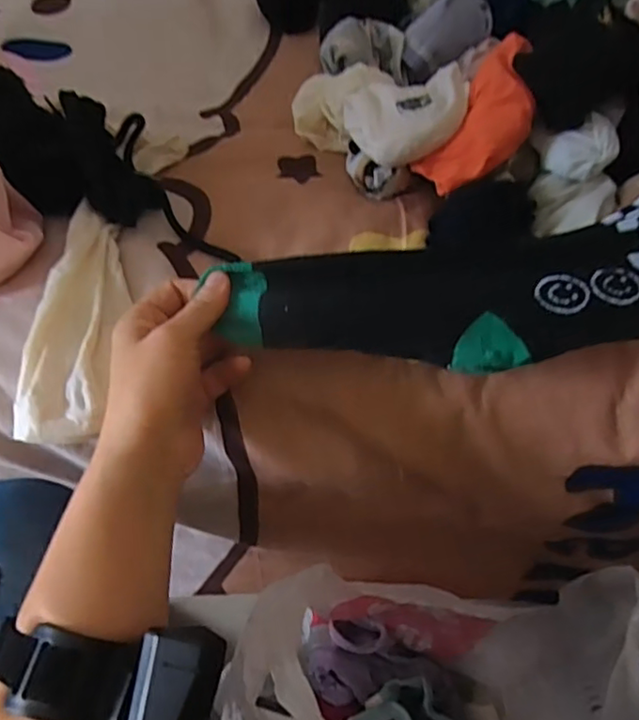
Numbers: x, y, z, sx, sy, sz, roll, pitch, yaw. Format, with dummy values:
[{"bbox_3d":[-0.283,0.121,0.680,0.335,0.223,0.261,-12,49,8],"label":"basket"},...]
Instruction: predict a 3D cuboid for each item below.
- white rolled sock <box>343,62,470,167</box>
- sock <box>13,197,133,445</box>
[{"bbox_3d":[0.070,-0.181,0.448,0.088,0.036,0.057,-24,57,-19],"label":"white rolled sock"},{"bbox_3d":[-0.159,-0.029,0.396,0.061,0.024,0.165,3,68,-2],"label":"sock"}]

